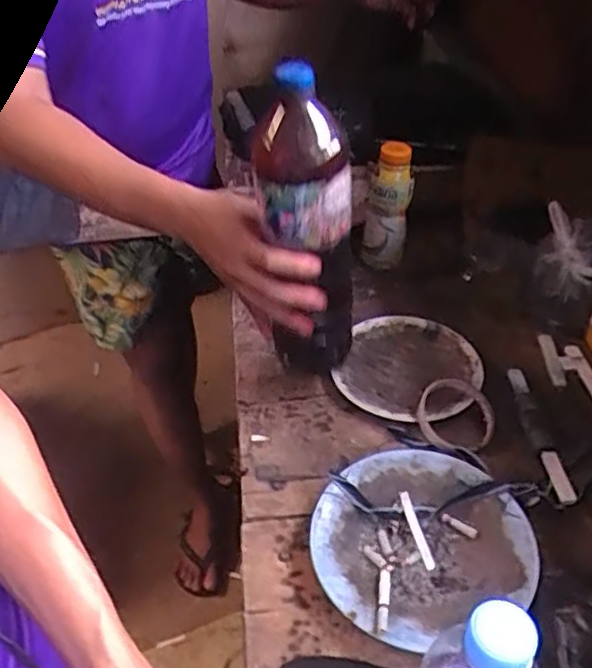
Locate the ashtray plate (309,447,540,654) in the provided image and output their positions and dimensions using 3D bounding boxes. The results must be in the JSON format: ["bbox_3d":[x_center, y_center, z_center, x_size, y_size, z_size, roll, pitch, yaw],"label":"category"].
[{"bbox_3d":[0.107,0.180,0.603,0.185,0.028,0.175,-2,41,1],"label":"ashtray plate"}]

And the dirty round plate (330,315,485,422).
[{"bbox_3d":[0.131,0.037,0.774,0.155,0.026,0.158,-2,41,1],"label":"dirty round plate"}]

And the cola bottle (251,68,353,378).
[{"bbox_3d":[0.013,-0.085,0.641,0.084,0.330,0.092,-4,41,-1],"label":"cola bottle"}]

